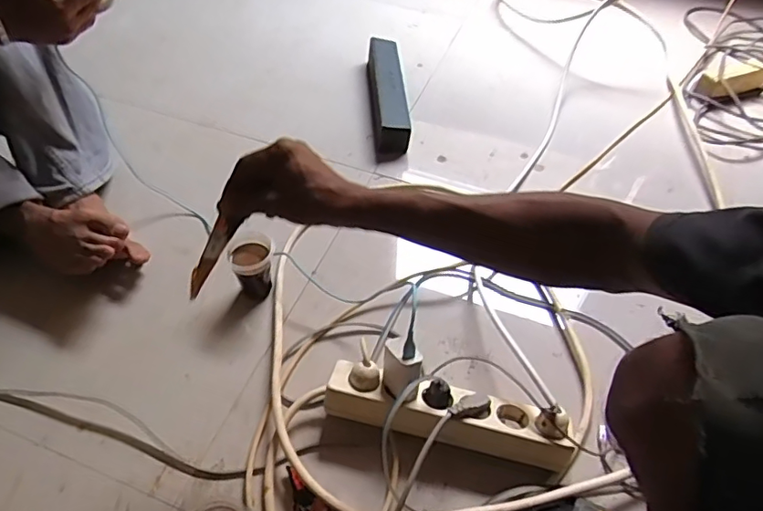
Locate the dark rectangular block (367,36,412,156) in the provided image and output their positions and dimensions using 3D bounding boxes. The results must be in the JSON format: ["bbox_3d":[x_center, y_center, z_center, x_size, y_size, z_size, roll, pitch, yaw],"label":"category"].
[{"bbox_3d":[0.009,-0.323,1.086,0.071,0.060,0.322,-2,51,-5],"label":"dark rectangular block"}]

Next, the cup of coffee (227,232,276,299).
[{"bbox_3d":[-0.180,0.019,0.771,0.061,0.083,0.063,-9,52,-11],"label":"cup of coffee"}]

